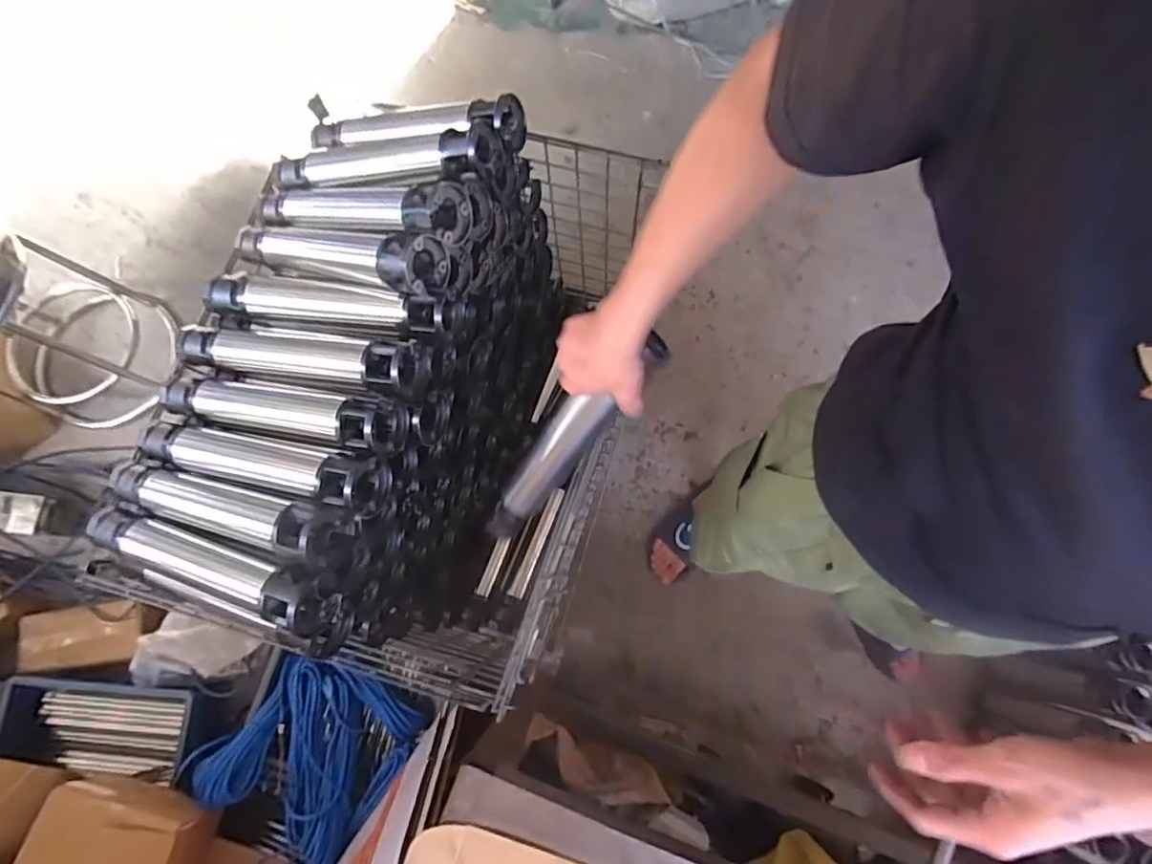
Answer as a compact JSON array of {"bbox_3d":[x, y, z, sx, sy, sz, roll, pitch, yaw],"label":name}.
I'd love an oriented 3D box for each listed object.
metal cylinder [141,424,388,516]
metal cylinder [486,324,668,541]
[{"bbox_3d":[-0.411,0.039,0.765,0.371,0.058,0.060,9,78,17],"label":"metal cylinder"},{"bbox_3d":[-0.020,0.025,0.738,0.050,0.053,0.386,45,123,9],"label":"metal cylinder"}]

